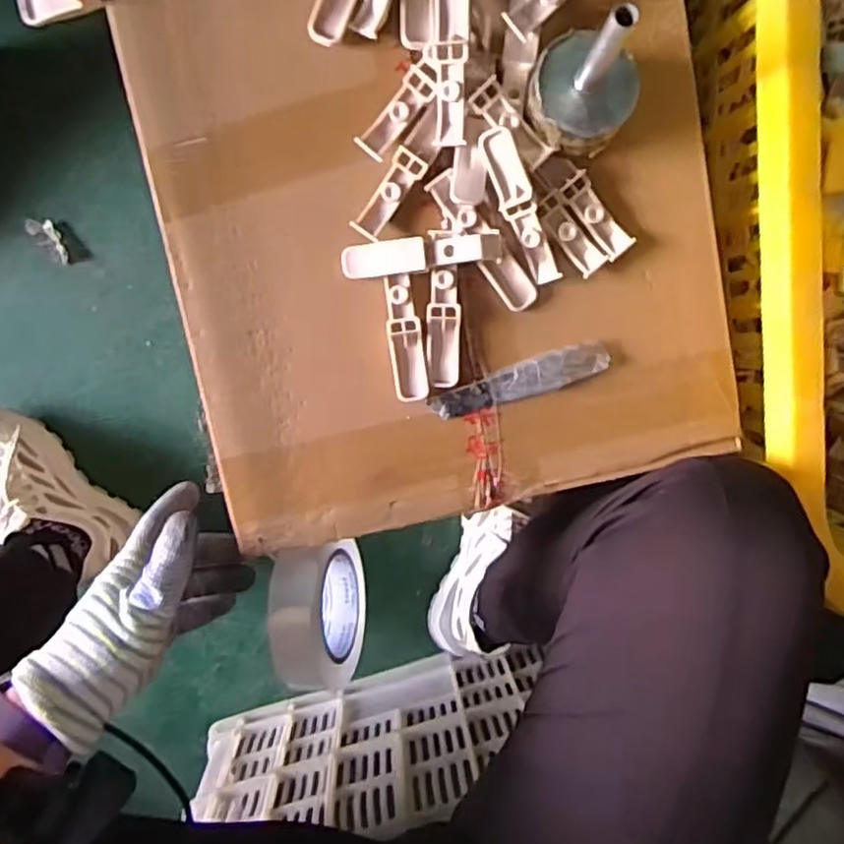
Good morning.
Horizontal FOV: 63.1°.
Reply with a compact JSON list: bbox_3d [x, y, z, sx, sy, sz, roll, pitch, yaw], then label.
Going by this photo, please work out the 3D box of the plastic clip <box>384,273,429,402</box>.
[{"bbox_3d":[-0.011,-0.054,0.450,0.022,0.010,0.081,-9,97,-2],"label":"plastic clip"}]

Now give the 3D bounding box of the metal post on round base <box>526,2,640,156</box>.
[{"bbox_3d":[0.095,-0.195,0.402,0.059,0.077,0.059,0,97,-3],"label":"metal post on round base"}]

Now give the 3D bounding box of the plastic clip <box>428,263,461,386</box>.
[{"bbox_3d":[0.014,-0.061,0.449,0.021,0.009,0.082,1,97,-3],"label":"plastic clip"}]

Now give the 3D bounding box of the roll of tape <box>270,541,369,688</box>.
[{"bbox_3d":[-0.076,0.138,0.520,0.058,0.090,0.108,-3,97,-2],"label":"roll of tape"}]

